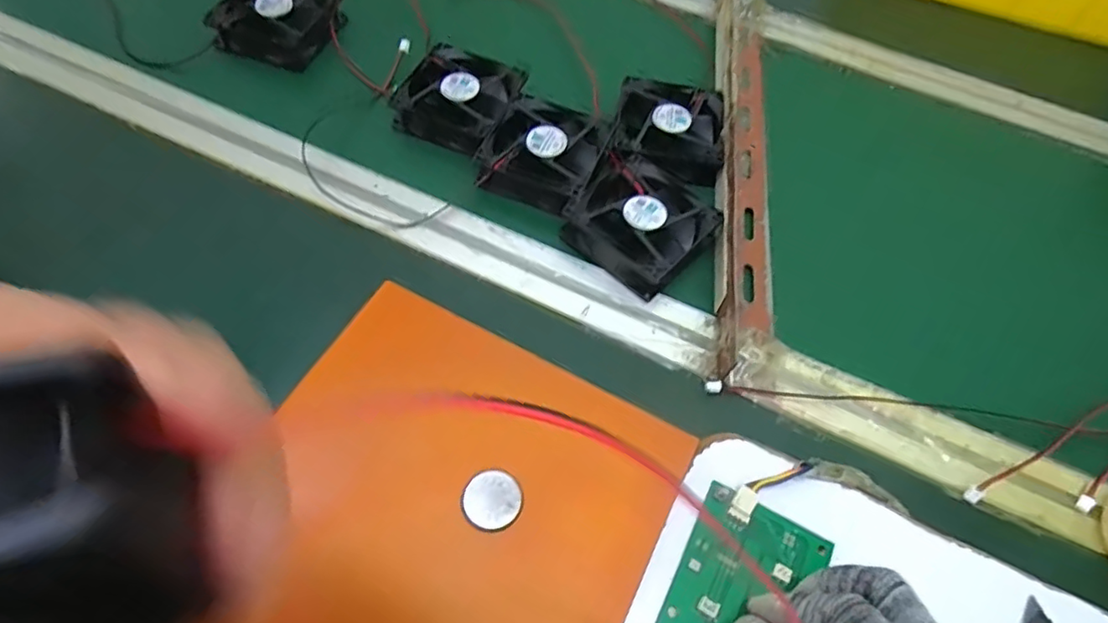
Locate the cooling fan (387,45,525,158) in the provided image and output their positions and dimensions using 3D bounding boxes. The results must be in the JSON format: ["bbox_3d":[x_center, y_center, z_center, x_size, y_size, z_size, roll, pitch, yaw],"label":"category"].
[{"bbox_3d":[-0.073,-0.156,0.451,0.081,0.032,0.087,22,62,8],"label":"cooling fan"}]

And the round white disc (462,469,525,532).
[{"bbox_3d":[-0.030,0.093,0.295,0.028,0.006,0.029,2,61,-3],"label":"round white disc"}]

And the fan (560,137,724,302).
[{"bbox_3d":[0.056,-0.063,0.406,0.090,0.027,0.086,36,65,15],"label":"fan"}]

